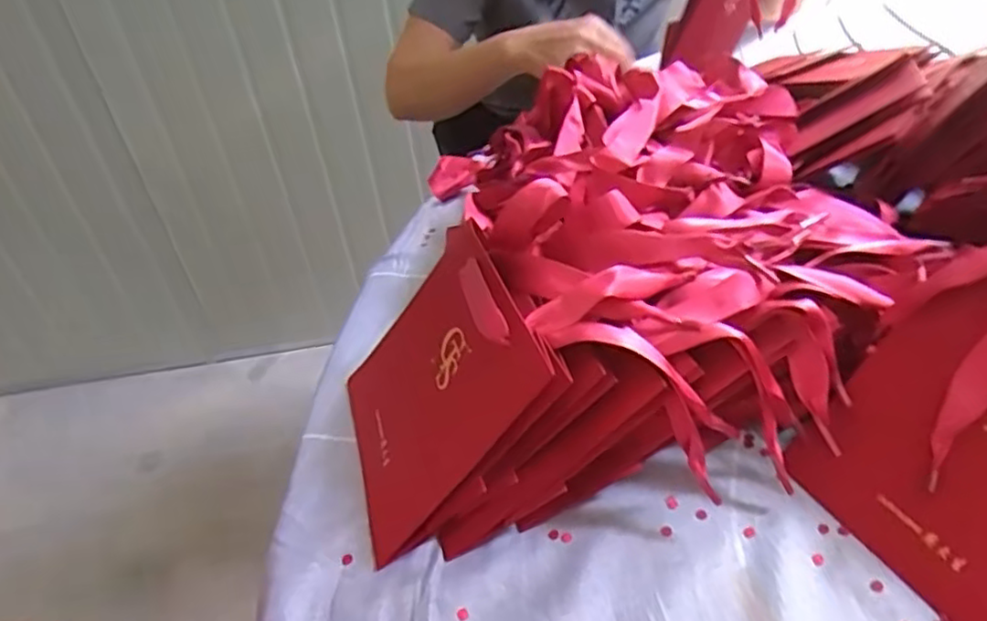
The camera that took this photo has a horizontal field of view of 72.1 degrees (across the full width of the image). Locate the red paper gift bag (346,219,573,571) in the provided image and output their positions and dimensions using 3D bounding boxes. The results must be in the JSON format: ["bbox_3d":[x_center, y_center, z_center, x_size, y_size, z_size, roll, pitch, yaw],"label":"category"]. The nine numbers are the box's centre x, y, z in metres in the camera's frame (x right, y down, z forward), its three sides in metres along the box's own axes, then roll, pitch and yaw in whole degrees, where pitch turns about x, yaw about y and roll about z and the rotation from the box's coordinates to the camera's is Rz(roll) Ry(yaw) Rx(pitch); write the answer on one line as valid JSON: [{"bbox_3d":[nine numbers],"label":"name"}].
[{"bbox_3d":[-0.030,0.039,0.363,0.023,0.138,0.143,24,22,-33],"label":"red paper gift bag"}]

